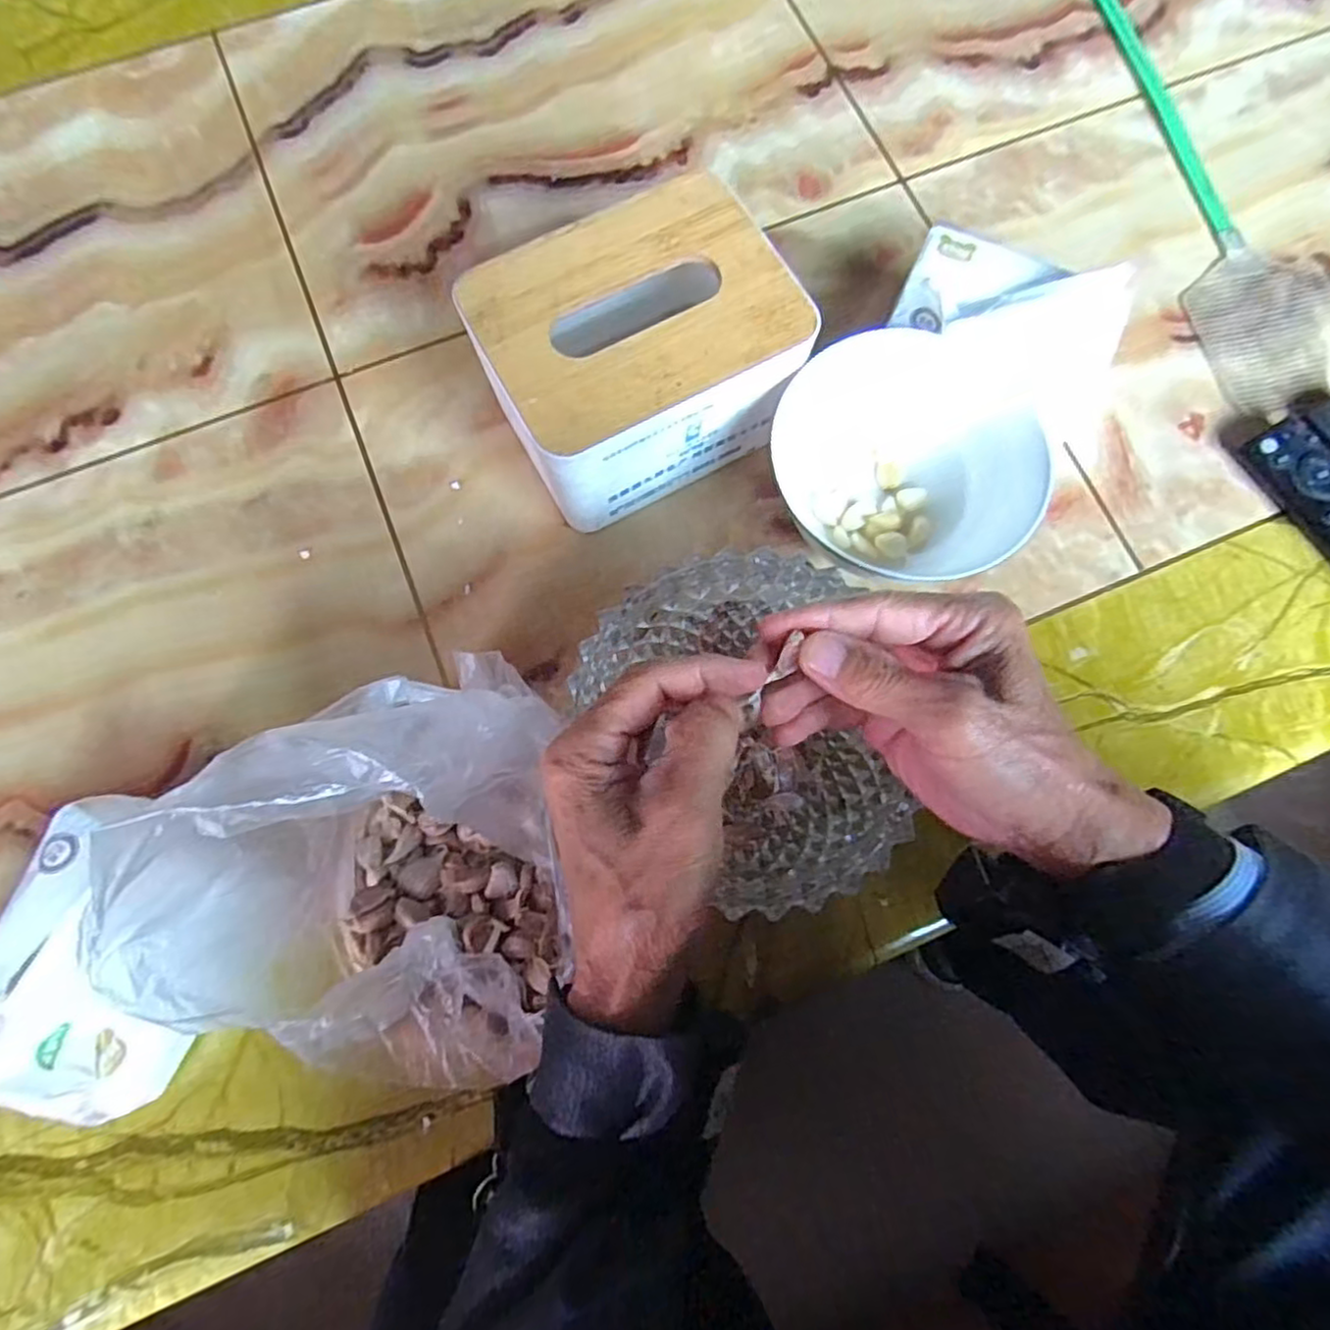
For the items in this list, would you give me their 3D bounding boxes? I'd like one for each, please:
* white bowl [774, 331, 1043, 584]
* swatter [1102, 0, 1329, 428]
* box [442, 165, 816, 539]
[{"bbox_3d":[0.128,-0.113,0.387,0.135,0.069,0.124,0,75,0],"label":"white bowl"},{"bbox_3d":[0.364,-0.375,0.483,0.105,0.020,0.443,-13,76,-4],"label":"swatter"},{"bbox_3d":[-0.015,-0.166,0.385,0.155,0.093,0.118,-27,77,-7],"label":"box"}]

